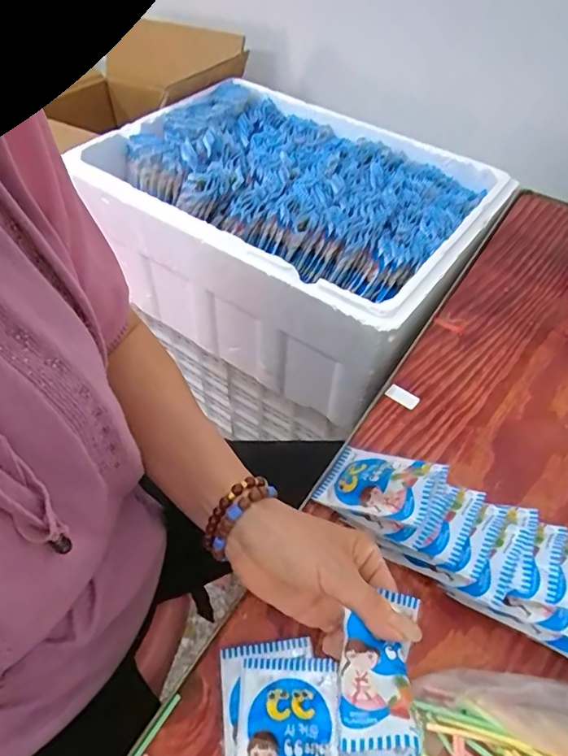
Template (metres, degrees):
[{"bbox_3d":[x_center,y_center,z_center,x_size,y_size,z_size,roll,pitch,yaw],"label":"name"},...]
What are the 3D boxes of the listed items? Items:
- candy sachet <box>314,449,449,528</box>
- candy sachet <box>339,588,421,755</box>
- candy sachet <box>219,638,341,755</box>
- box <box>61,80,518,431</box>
[{"bbox_3d":[0.079,0.090,0.433,0.102,0.015,0.060,3,42,44],"label":"candy sachet"},{"bbox_3d":[0.054,0.159,0.281,0.040,0.009,0.092,-2,23,16],"label":"candy sachet"},{"bbox_3d":[-0.002,0.241,0.337,0.078,0.014,0.116,-2,52,-4],"label":"candy sachet"},{"bbox_3d":[0.016,-0.244,0.808,0.541,0.201,0.419,30,57,19],"label":"box"}]

